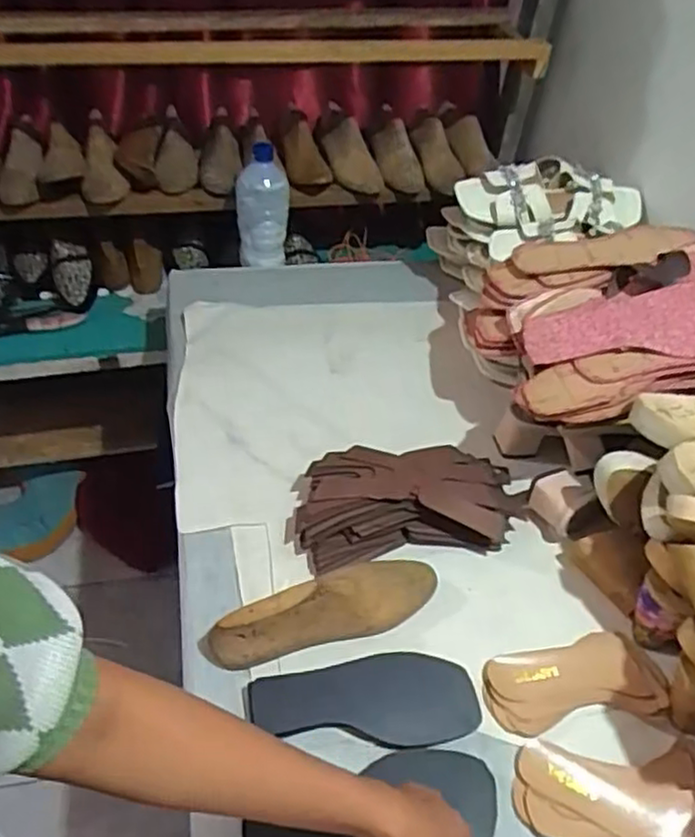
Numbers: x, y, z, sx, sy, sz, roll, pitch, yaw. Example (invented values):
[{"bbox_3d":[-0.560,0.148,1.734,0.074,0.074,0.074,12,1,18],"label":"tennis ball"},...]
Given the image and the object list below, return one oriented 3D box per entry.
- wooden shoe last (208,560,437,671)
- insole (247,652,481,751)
[{"bbox_3d":[-0.021,0.188,0.709,0.244,0.080,0.069,-17,49,-20],"label":"wooden shoe last"},{"bbox_3d":[0.016,0.266,0.664,0.210,0.011,0.084,0,46,-2],"label":"insole"}]

